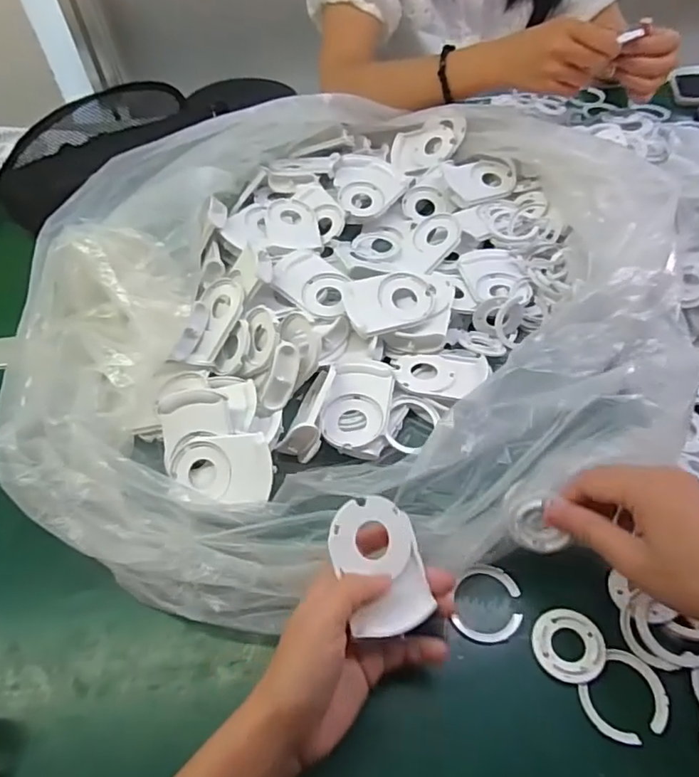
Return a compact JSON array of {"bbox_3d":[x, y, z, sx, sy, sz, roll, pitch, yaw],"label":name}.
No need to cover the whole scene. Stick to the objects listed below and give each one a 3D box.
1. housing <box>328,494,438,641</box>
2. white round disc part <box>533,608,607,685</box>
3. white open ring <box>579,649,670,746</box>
[{"bbox_3d":[0.017,0.108,0.344,0.056,0.018,0.077,-14,72,-27],"label":"housing"},{"bbox_3d":[0.143,0.167,0.357,0.043,0.005,0.045,-2,52,2],"label":"white round disc part"},{"bbox_3d":[0.171,0.192,0.337,0.051,0.005,0.046,-37,59,-22],"label":"white open ring"}]

